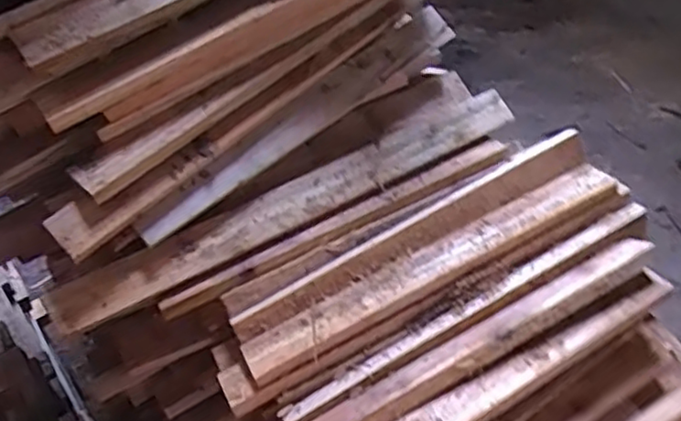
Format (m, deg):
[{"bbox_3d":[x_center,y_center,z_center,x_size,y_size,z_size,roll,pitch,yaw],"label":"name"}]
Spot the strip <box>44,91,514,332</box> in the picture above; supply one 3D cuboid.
[{"bbox_3d":[-0.045,-0.017,0.797,0.605,0.030,0.055,-27,55,-19],"label":"strip"}]

